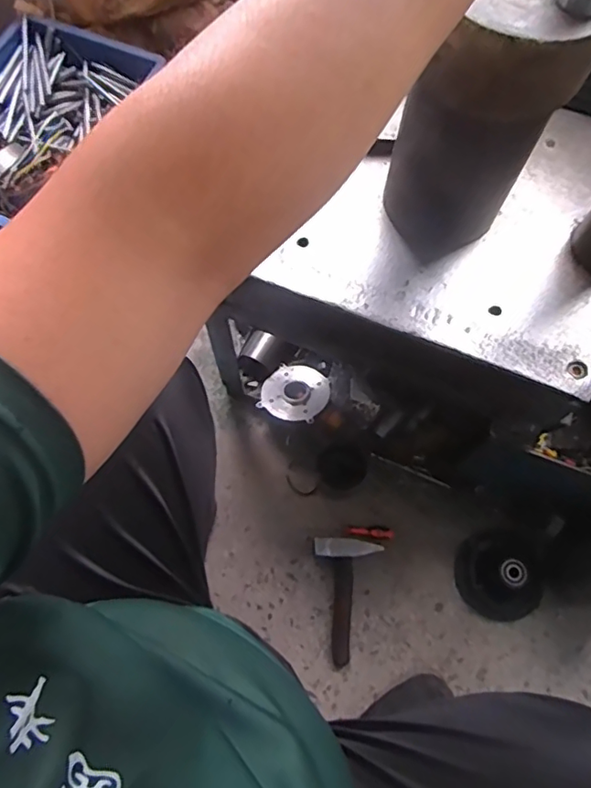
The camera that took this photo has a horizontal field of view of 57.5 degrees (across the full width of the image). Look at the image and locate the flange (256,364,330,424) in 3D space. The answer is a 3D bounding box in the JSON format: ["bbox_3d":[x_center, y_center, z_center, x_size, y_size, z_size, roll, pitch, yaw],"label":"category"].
[{"bbox_3d":[0.001,-0.006,0.964,0.118,0.012,0.113,12,59,15],"label":"flange"}]

